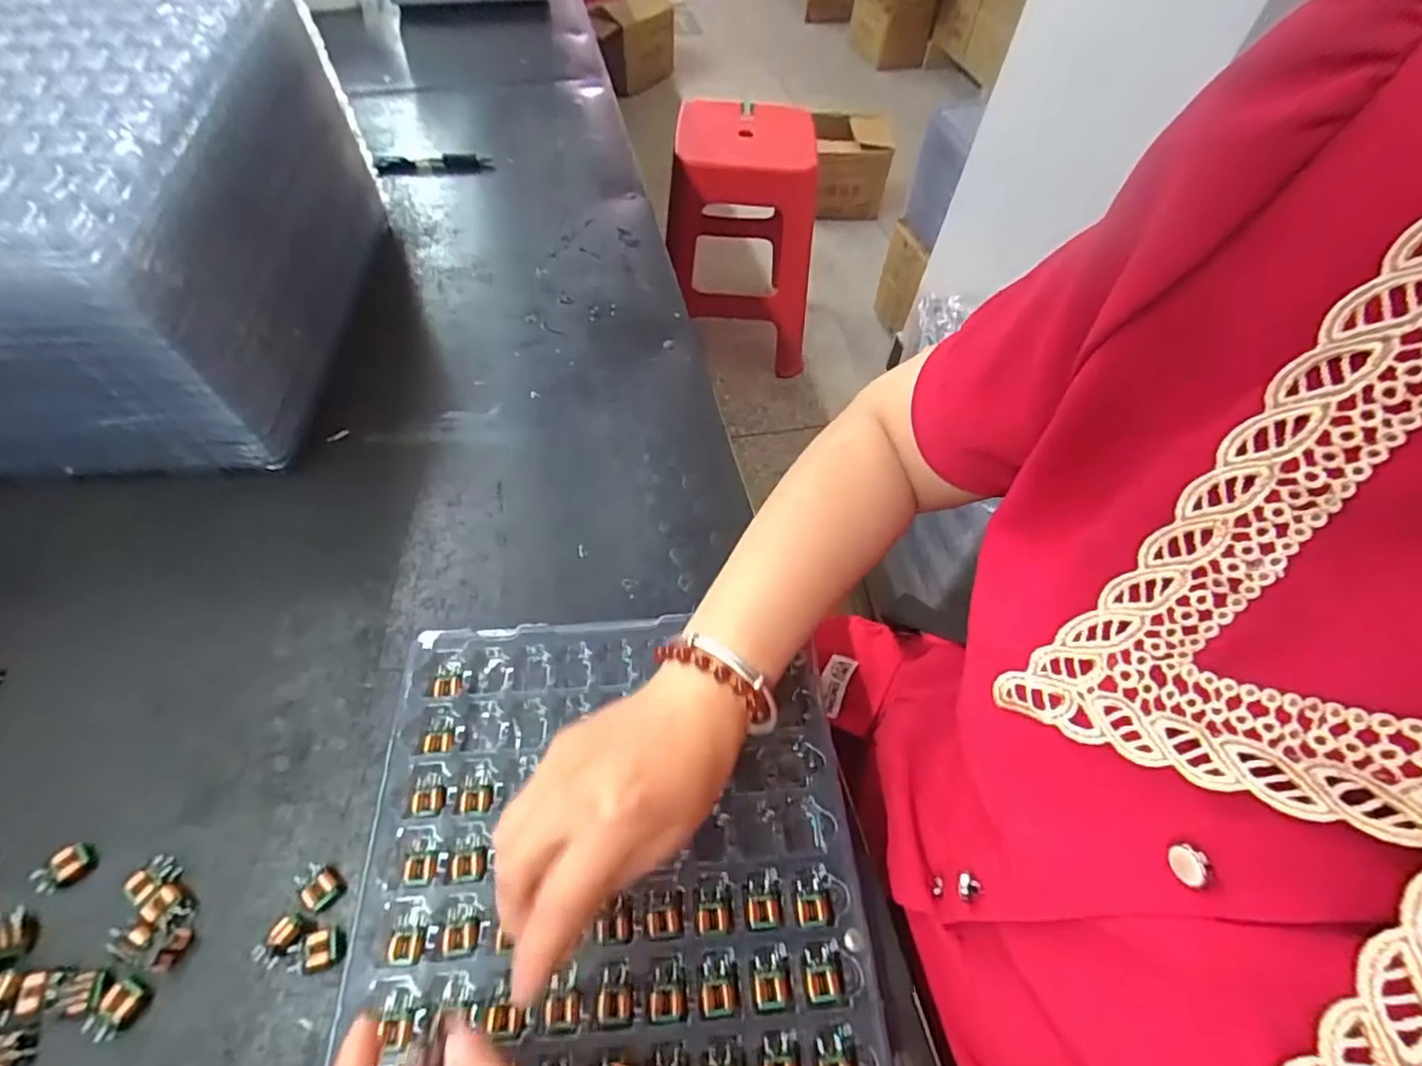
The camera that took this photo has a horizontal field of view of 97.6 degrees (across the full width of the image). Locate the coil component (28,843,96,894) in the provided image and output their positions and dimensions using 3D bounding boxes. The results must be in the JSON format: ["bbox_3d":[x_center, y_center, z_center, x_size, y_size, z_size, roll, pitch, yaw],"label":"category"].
[{"bbox_3d":[-0.319,0.165,0.306,0.022,0.009,0.016,-33,62,-23],"label":"coil component"}]

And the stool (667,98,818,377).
[{"bbox_3d":[0.061,-0.663,1.418,0.321,0.489,0.377,-5,56,-7],"label":"stool"}]

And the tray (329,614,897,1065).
[{"bbox_3d":[-0.045,0.191,0.291,0.235,0.018,0.333,-3,55,-4],"label":"tray"}]

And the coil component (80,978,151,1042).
[{"bbox_3d":[-0.264,0.212,0.276,0.016,0.006,0.022,25,58,15],"label":"coil component"}]

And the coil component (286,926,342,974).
[{"bbox_3d":[-0.186,0.196,0.291,0.022,0.008,0.016,-15,57,-12],"label":"coil component"}]

